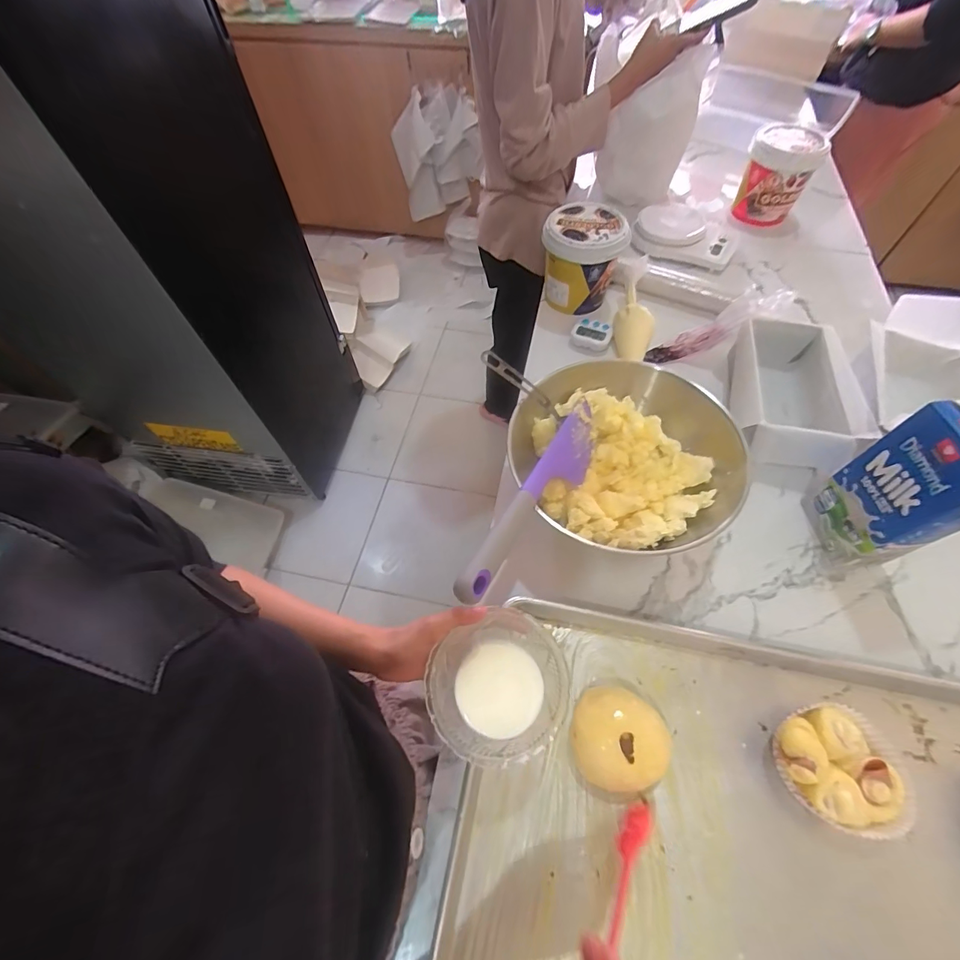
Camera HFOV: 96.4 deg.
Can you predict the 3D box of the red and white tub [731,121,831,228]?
[{"bbox_3d":[0.571,-0.588,0.831,0.113,0.124,0.111,-14,61,-6],"label":"red and white tub"}]

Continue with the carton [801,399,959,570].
[{"bbox_3d":[0.441,0.017,0.446,0.056,0.204,0.097,-3,60,0],"label":"carton"}]

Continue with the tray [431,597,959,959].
[{"bbox_3d":[0.290,0.356,0.354,0.631,0.047,0.411,9,61,7],"label":"tray"}]

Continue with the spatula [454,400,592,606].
[{"bbox_3d":[0.068,0.014,0.466,0.017,0.066,0.316,-14,24,42],"label":"spatula"}]

